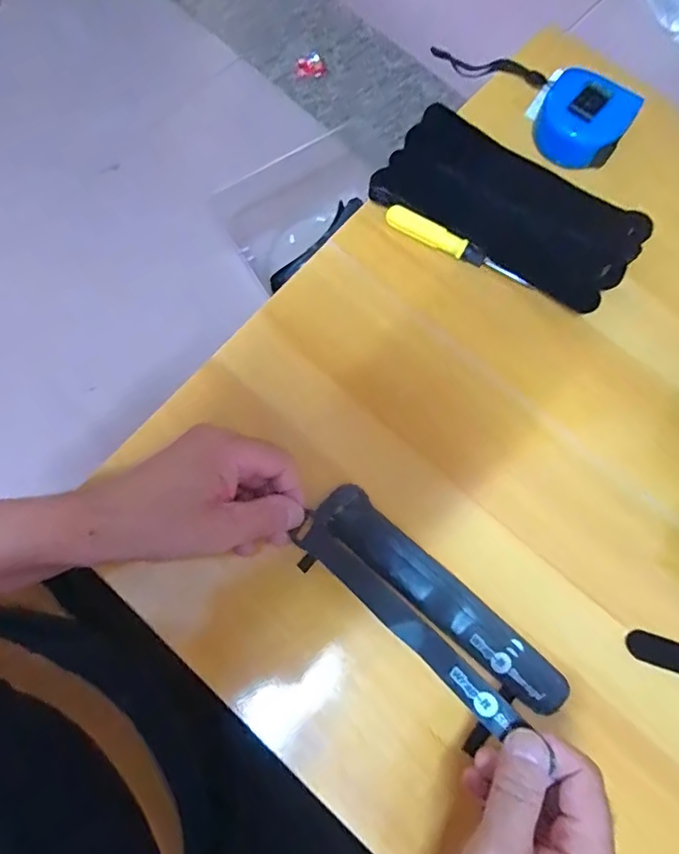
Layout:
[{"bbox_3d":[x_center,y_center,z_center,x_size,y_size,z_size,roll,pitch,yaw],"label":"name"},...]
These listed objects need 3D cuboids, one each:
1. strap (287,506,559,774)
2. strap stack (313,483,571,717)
[{"bbox_3d":[0.035,0.117,0.329,0.166,0.028,0.020,39,80,25],"label":"strap"},{"bbox_3d":[0.068,0.115,0.359,0.198,0.017,0.036,42,81,9],"label":"strap stack"}]

